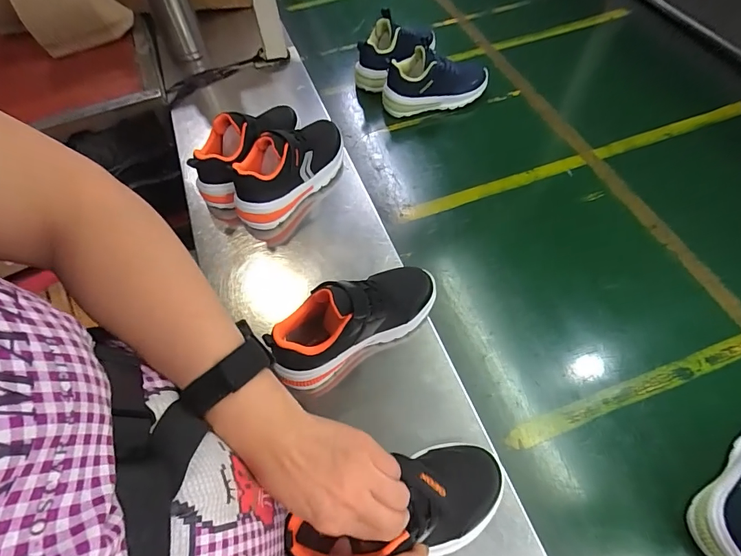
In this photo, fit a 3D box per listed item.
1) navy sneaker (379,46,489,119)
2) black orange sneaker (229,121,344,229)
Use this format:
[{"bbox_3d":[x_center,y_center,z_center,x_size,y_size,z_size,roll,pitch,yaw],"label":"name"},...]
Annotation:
[{"bbox_3d":[0.119,-0.368,0.764,0.196,0.097,0.082,-12,57,-5],"label":"navy sneaker"},{"bbox_3d":[-0.118,-0.165,0.604,0.074,0.102,0.208,35,65,21],"label":"black orange sneaker"}]

